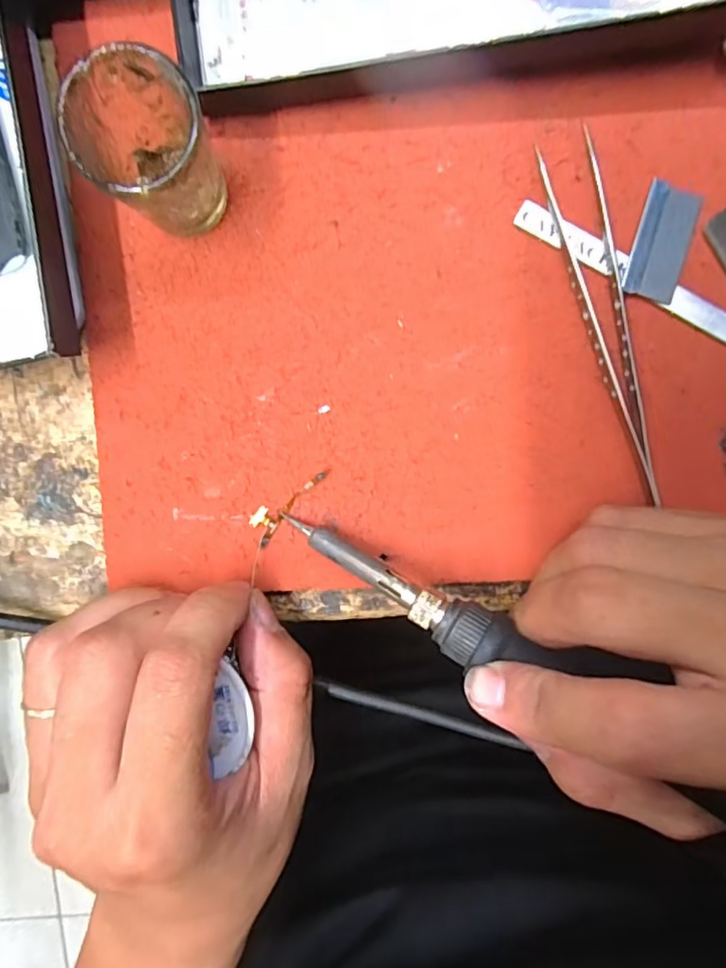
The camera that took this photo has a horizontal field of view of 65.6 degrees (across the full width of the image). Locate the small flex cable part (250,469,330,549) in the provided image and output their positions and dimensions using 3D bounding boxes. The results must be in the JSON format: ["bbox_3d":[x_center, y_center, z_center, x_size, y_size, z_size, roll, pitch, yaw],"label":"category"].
[{"bbox_3d":[-0.028,0.006,0.200,0.011,0.004,0.035,40,96,-4],"label":"small flex cable part"}]

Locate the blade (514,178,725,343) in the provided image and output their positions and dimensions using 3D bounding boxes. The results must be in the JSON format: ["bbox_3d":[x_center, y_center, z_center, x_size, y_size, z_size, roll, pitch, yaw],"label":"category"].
[{"bbox_3d":[0.115,-0.073,0.190,0.125,0.004,0.035,27,96,-3],"label":"blade"}]

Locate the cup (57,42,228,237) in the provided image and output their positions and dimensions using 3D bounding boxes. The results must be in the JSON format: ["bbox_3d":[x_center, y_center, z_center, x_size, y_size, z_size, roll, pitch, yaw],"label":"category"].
[{"bbox_3d":[-0.060,-0.097,0.166,0.036,0.048,0.033,0,97,0],"label":"cup"}]

